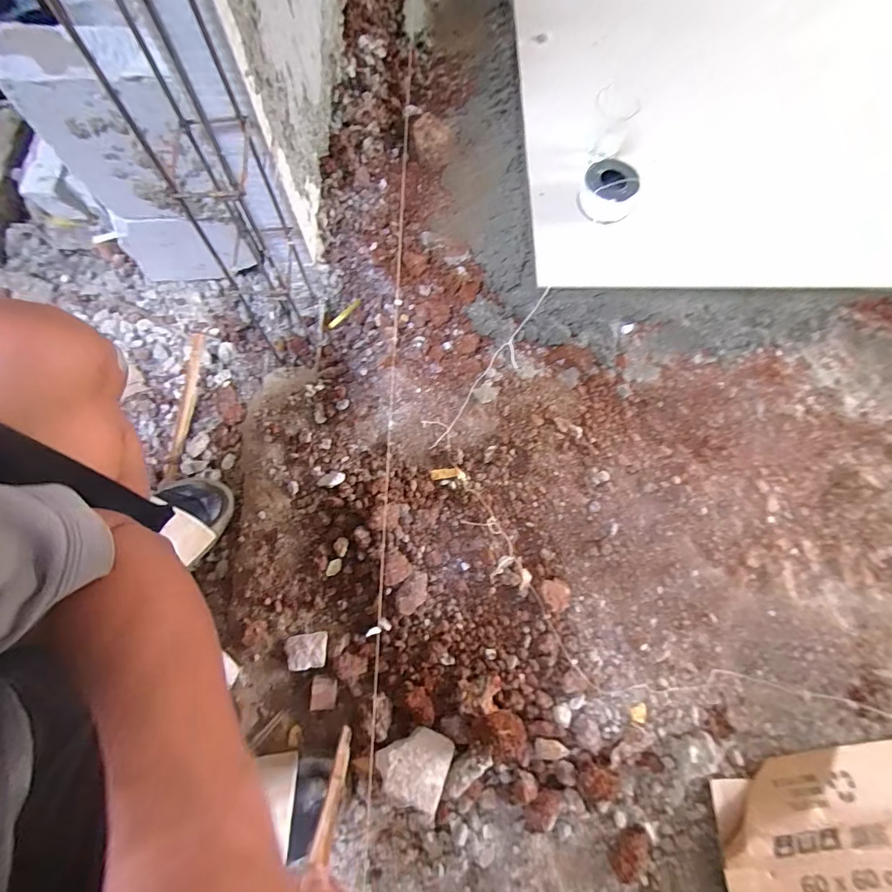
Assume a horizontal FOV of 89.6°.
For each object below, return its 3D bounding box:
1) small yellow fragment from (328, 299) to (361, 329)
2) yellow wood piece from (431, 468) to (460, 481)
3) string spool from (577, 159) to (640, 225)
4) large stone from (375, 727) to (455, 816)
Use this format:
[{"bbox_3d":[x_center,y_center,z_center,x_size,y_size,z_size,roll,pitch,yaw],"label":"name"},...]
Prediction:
[{"bbox_3d":[-0.176,-0.228,0.779,0.069,0.008,0.011,-39,78,4],"label":"small yellow fragment"},{"bbox_3d":[-0.001,0.040,0.657,0.042,0.004,0.015,-10,75,-3],"label":"yellow wood piece"},{"bbox_3d":[0.253,-0.403,0.713,0.078,0.054,0.080,0,73,-1],"label":"string spool"},{"bbox_3d":[-0.040,0.381,0.535,0.083,0.046,0.079,25,76,6],"label":"large stone"}]

